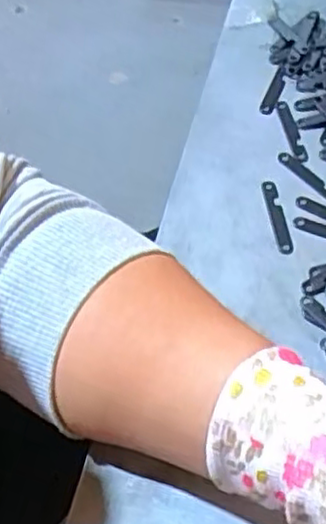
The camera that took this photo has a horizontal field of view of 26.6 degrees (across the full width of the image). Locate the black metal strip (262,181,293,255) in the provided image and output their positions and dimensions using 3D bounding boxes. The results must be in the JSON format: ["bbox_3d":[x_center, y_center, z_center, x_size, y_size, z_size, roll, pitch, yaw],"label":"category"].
[{"bbox_3d":[0.067,-0.026,0.406,0.009,0.004,0.052,-7,57,-2],"label":"black metal strip"}]

